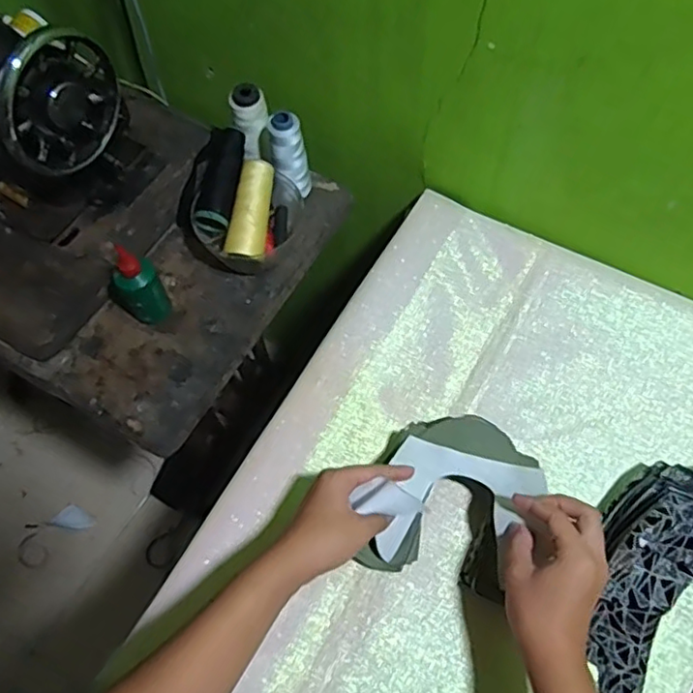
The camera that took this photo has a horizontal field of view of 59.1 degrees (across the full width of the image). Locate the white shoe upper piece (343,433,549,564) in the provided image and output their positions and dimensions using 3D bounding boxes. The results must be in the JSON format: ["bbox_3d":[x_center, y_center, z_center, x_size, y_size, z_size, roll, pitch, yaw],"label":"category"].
[{"bbox_3d":[0.092,0.129,0.517,0.144,0.055,0.112,14,65,10],"label":"white shoe upper piece"}]

